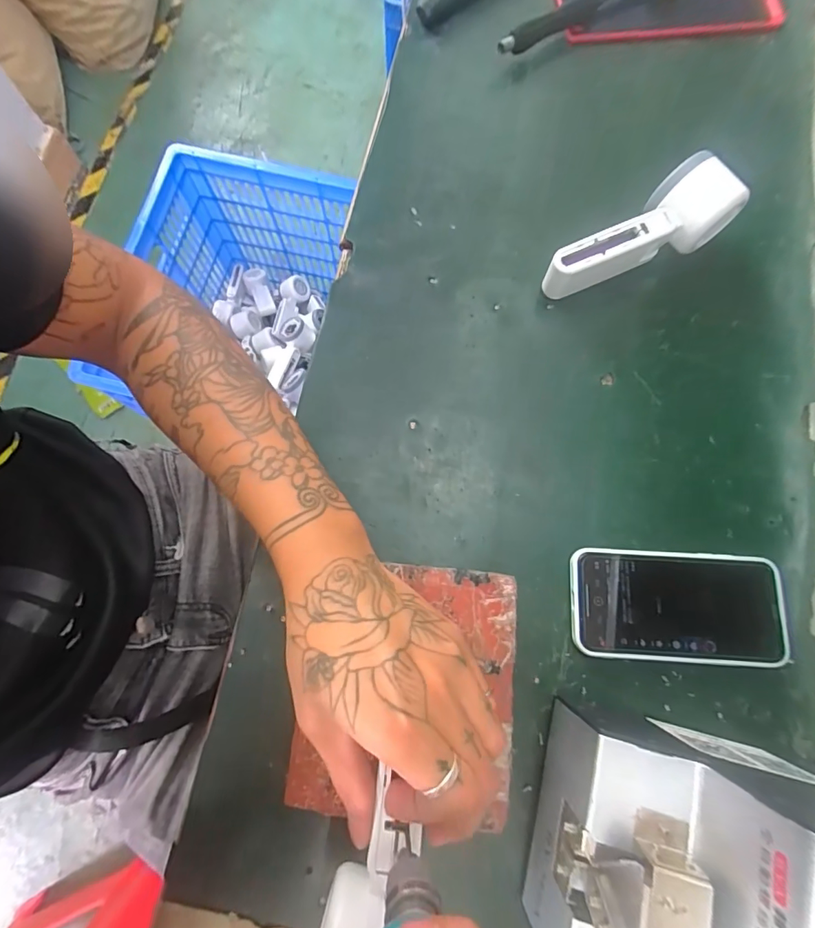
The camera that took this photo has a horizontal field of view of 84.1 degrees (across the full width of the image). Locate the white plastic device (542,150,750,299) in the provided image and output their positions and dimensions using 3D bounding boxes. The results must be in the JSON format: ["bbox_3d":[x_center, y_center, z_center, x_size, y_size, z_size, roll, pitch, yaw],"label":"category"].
[{"bbox_3d":[0.187,-0.181,0.369,0.158,0.058,0.050,-31,78,-8],"label":"white plastic device"}]

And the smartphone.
[{"bbox_3d":[0.191,0.101,0.321,0.144,0.016,0.074,3,76,1],"label":"smartphone"}]

